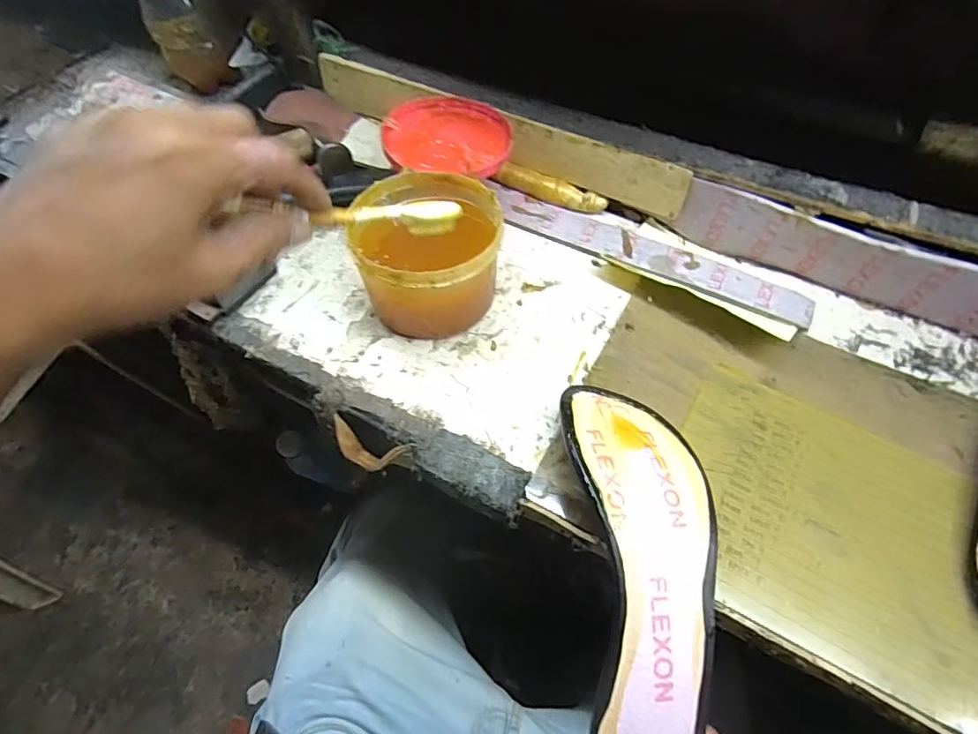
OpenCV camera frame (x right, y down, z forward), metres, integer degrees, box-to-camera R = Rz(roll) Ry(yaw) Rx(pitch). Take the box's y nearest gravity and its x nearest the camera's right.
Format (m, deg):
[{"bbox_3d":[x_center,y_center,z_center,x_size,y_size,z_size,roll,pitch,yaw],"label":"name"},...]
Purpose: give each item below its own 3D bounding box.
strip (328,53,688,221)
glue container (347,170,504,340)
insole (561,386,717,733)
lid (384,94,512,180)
[{"bbox_3d":[-0.004,-0.233,0.520,0.415,0.068,0.020,27,63,18],"label":"strip"},{"bbox_3d":[-0.047,-0.092,0.426,0.115,0.082,0.119,-5,58,0],"label":"glue container"},{"bbox_3d":[0.098,0.117,0.316,0.085,0.048,0.224,-3,70,1],"label":"insole"},{"bbox_3d":[-0.038,-0.211,0.465,0.113,0.014,0.115,-2,59,3],"label":"lid"}]

